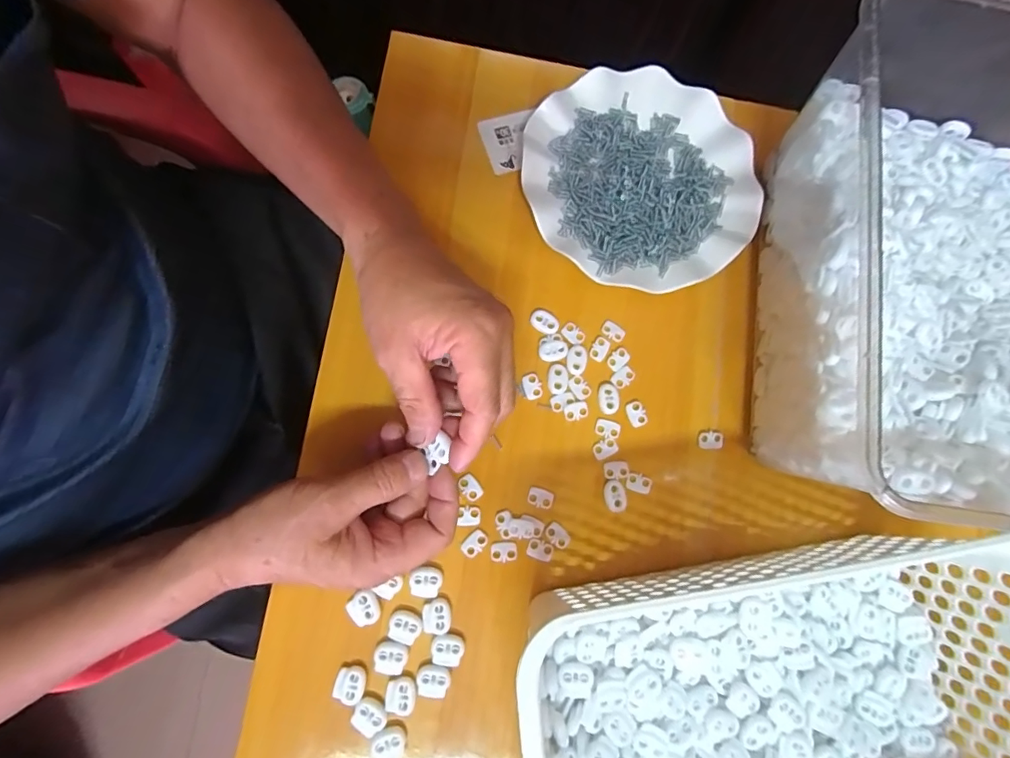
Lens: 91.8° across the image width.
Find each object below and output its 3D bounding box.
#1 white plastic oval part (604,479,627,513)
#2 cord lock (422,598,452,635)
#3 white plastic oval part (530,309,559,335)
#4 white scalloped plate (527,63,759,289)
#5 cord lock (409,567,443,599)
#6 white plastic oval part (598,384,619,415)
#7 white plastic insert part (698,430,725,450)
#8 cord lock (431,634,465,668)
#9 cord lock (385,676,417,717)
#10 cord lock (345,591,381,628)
[{"bbox_3d":[0.080,0.085,0.354,0.016,0.004,0.023,-11,82,-7],"label":"white plastic oval part"},{"bbox_3d":[-0.046,0.159,0.329,0.019,0.004,0.021,-7,81,-7],"label":"cord lock"},{"bbox_3d":[0.030,-0.043,0.372,0.022,0.004,0.015,32,79,0],"label":"white plastic oval part"},{"bbox_3d":[0.106,-0.156,0.387,0.176,0.022,0.177,1,80,-5],"label":"white scalloped plate"},{"bbox_3d":[-0.054,0.137,0.330,0.020,0.004,0.020,17,79,-2],"label":"cord lock"},{"bbox_3d":[0.078,0.015,0.366,0.015,0.004,0.022,0,80,-5],"label":"white plastic oval part"},{"bbox_3d":[0.156,0.046,0.370,0.020,0.004,0.014,-2,81,-6],"label":"white plastic insert part"},{"bbox_3d":[-0.038,0.180,0.322,0.021,0.004,0.019,6,80,-4],"label":"cord lock"},{"bbox_3d":[-0.067,0.205,0.316,0.020,0.004,0.021,14,79,-3],"label":"cord lock"},{"bbox_3d":[-0.094,0.153,0.324,0.020,0.005,0.020,-14,82,-8],"label":"cord lock"}]

